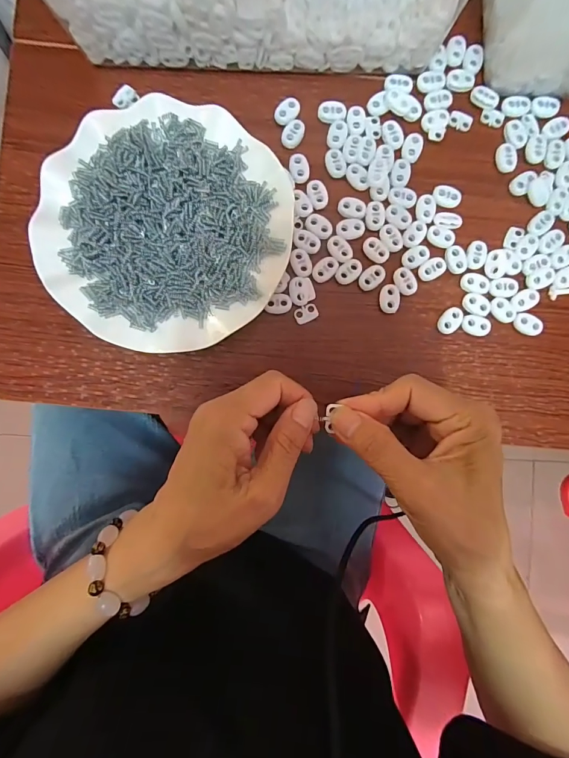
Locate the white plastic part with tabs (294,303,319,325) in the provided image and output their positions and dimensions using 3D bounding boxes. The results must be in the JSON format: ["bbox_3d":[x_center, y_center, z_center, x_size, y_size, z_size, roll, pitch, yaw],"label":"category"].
[{"bbox_3d":[0.018,-0.052,0.295,0.019,0.004,0.012,-25,91,0],"label":"white plastic part with tabs"}]

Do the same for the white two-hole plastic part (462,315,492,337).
[{"bbox_3d":[0.153,-0.043,0.294,0.022,0.004,0.016,13,90,-1],"label":"white two-hole plastic part"}]

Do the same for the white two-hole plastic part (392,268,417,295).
[{"bbox_3d":[0.097,-0.078,0.294,0.016,0.004,0.023,-27,91,0],"label":"white two-hole plastic part"}]

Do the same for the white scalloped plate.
[{"bbox_3d":[-0.088,-0.115,0.282,0.180,0.023,0.178,0,91,-1],"label":"white scalloped plate"}]

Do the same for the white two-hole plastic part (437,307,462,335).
[{"bbox_3d":[0.133,-0.047,0.295,0.016,0.004,0.023,33,90,-1],"label":"white two-hole plastic part"}]

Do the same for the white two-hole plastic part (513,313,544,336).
[{"bbox_3d":[0.194,-0.044,0.296,0.023,0.007,0.015,25,90,-1],"label":"white two-hole plastic part"}]

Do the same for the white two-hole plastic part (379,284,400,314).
[{"bbox_3d":[0.084,-0.064,0.294,0.016,0.004,0.023,3,90,-1],"label":"white two-hole plastic part"}]

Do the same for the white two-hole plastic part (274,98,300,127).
[{"bbox_3d":[0.003,-0.215,0.295,0.015,0.005,0.022,45,90,-1],"label":"white two-hole plastic part"}]

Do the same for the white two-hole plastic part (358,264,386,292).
[{"bbox_3d":[0.070,-0.081,0.293,0.023,0.004,0.015,-43,91,0],"label":"white two-hole plastic part"}]

